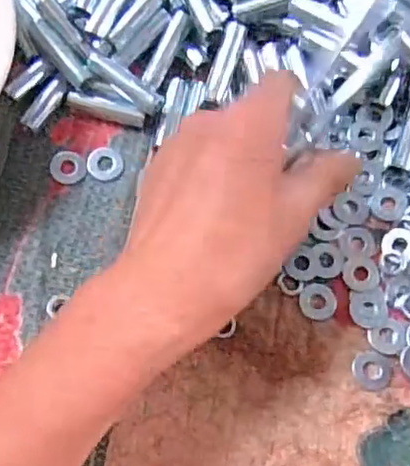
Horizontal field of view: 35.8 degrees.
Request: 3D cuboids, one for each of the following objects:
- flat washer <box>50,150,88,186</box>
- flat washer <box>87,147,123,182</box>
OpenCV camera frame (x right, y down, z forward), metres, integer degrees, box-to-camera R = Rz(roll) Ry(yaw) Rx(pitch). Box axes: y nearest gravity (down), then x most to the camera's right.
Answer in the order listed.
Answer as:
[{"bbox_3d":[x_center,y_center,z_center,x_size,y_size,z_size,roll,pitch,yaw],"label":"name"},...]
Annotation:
[{"bbox_3d":[-0.071,-0.034,0.329,0.018,0.004,0.019,1,73,-2],"label":"flat washer"},{"bbox_3d":[-0.052,-0.036,0.332,0.018,0.004,0.019,1,73,-2],"label":"flat washer"}]

